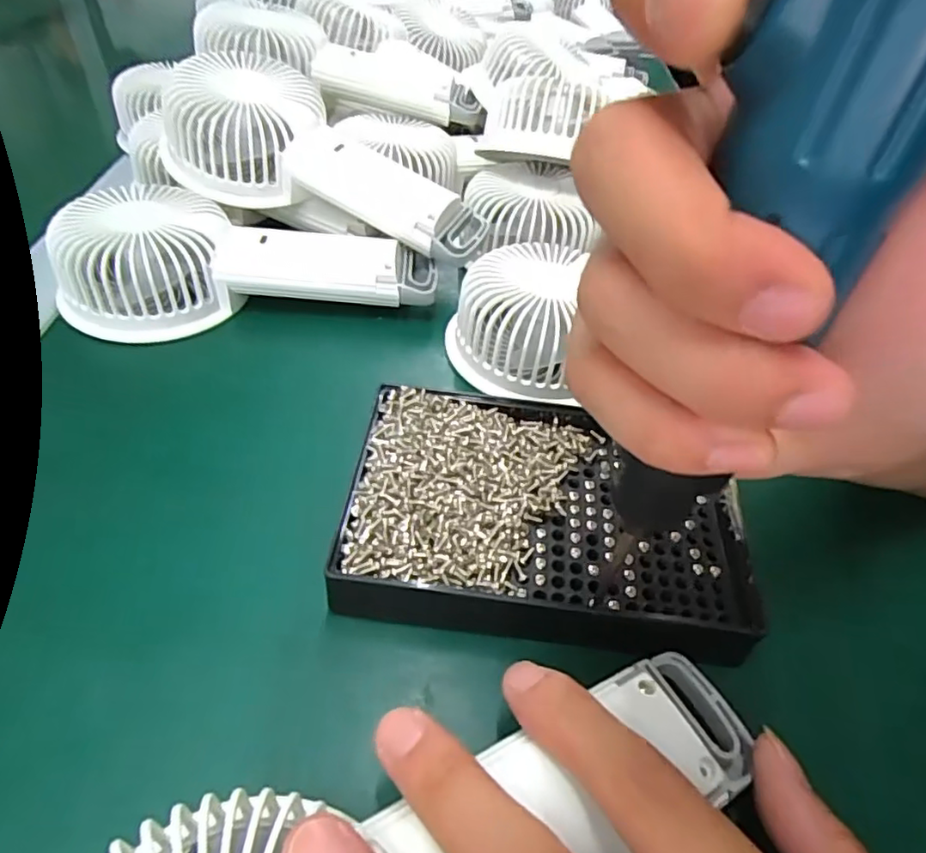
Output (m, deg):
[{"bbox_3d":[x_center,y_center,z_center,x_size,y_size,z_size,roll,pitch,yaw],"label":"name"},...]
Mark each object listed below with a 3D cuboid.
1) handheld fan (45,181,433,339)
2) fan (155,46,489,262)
[{"bbox_3d":[-0.105,-0.085,0.304,0.171,0.048,0.077,-6,48,-12],"label":"handheld fan"},{"bbox_3d":[-0.067,-0.142,0.322,0.174,0.050,0.083,23,47,-2],"label":"fan"}]

